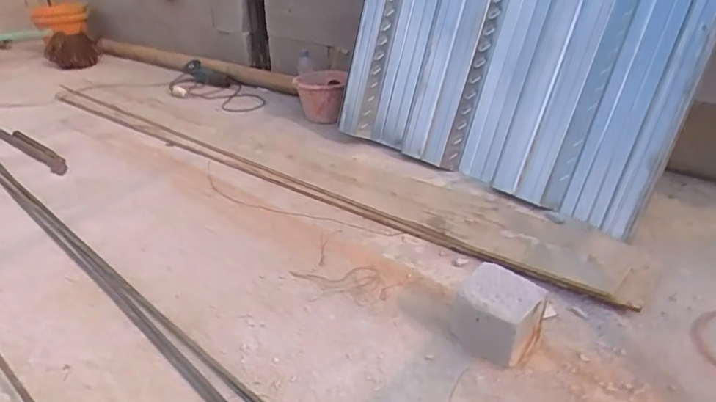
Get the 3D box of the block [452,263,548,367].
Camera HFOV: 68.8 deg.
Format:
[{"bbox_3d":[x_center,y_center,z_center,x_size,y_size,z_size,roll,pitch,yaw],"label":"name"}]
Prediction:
[{"bbox_3d":[0.246,0.208,0.947,0.110,0.138,0.136,-24,34,-37],"label":"block"}]

